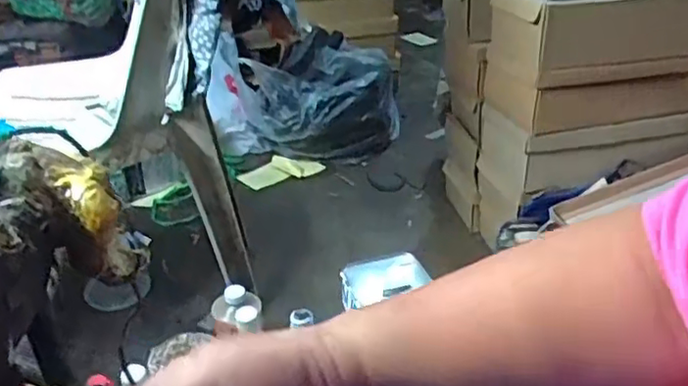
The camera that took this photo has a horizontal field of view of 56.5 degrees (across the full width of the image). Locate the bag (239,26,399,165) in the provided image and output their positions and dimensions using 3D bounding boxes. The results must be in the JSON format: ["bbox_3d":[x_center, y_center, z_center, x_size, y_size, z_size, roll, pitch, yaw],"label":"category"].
[{"bbox_3d":[-0.058,-0.234,1.631,0.396,0.250,0.221,0,30,1],"label":"bag"}]

